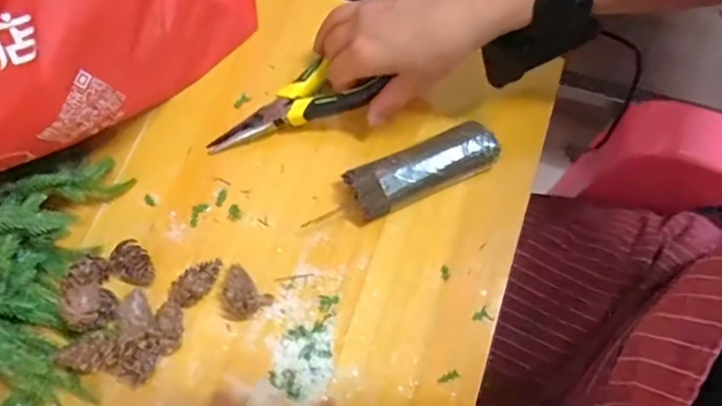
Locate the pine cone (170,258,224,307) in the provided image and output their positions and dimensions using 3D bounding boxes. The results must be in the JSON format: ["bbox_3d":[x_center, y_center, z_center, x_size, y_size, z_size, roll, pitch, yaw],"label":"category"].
[{"bbox_3d":[-0.111,0.056,0.392,0.038,0.021,0.020,-35,74,-10],"label":"pine cone"}]

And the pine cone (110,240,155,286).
[{"bbox_3d":[-0.158,0.043,0.396,0.031,0.019,0.026,36,76,13],"label":"pine cone"}]

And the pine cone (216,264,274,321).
[{"bbox_3d":[-0.084,0.062,0.387,0.036,0.023,0.031,38,76,13],"label":"pine cone"}]

